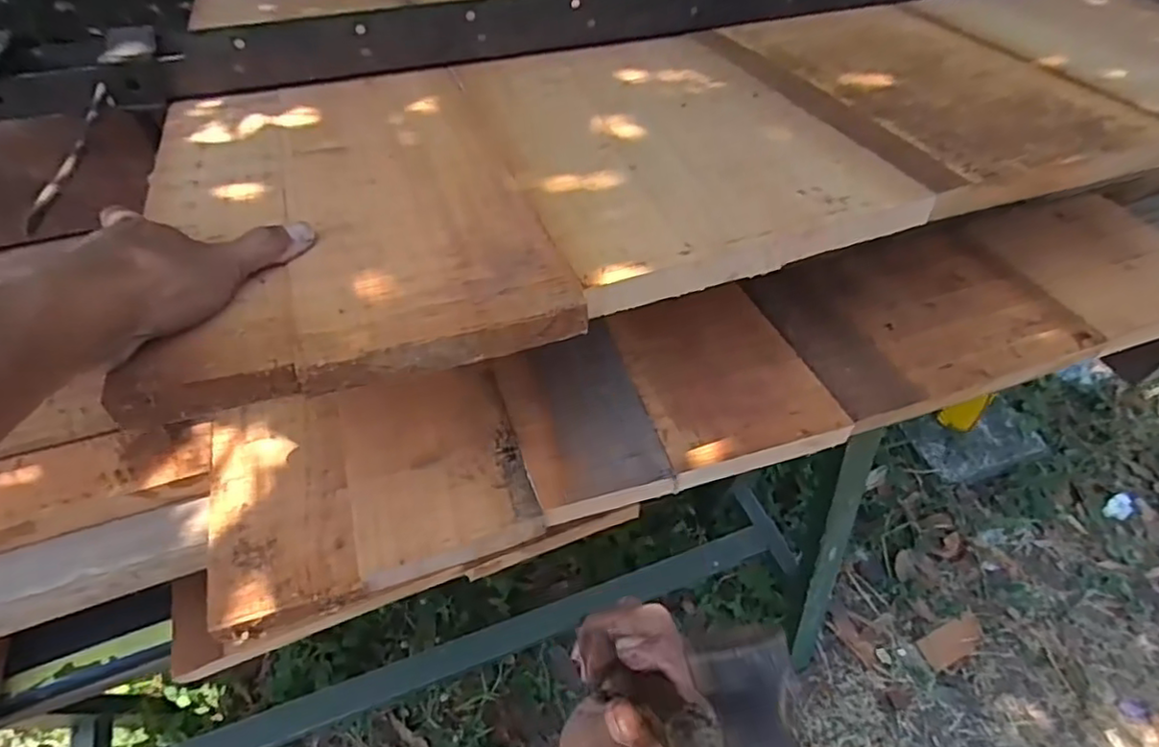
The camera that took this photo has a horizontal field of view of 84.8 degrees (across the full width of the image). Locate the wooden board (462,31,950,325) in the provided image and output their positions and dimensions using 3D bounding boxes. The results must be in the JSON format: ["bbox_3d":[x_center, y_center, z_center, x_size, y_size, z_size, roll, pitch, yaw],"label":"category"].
[{"bbox_3d":[0.056,-0.177,0.472,0.229,0.018,0.336,-15,46,-13],"label":"wooden board"}]

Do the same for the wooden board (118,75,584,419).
[{"bbox_3d":[-0.159,-0.118,0.424,0.223,0.021,0.349,-15,47,-13],"label":"wooden board"}]

